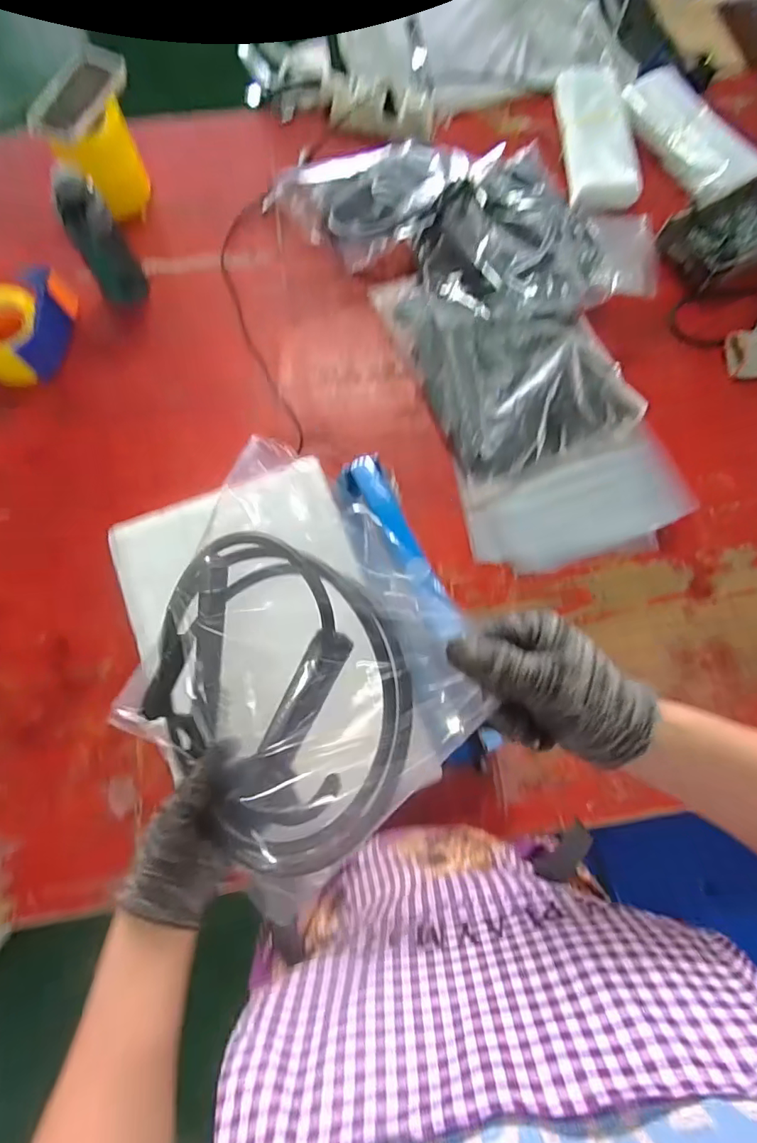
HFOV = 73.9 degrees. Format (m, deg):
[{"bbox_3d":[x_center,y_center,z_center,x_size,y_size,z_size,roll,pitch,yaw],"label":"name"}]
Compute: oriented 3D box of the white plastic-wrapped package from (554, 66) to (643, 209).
[{"bbox_3d":[0.370,-0.738,0.852,0.110,0.035,0.272,-2,76,-1],"label":"white plastic-wrapped package"}]

